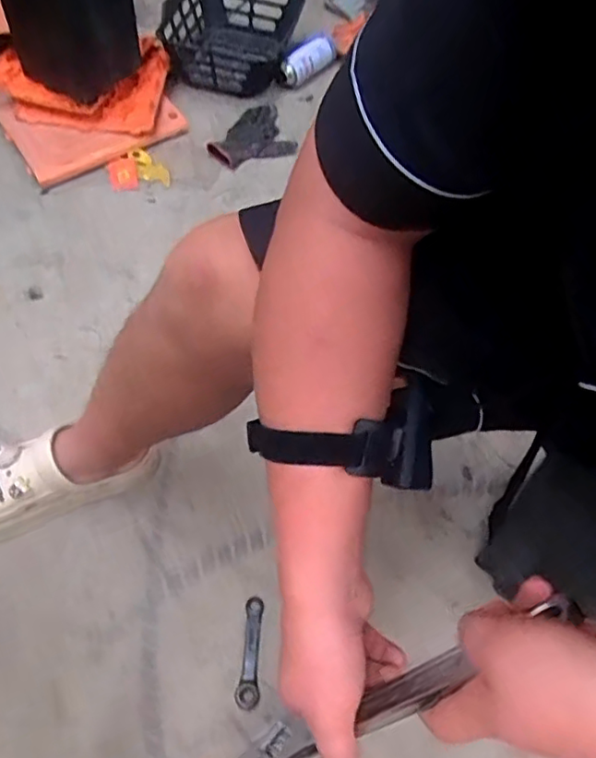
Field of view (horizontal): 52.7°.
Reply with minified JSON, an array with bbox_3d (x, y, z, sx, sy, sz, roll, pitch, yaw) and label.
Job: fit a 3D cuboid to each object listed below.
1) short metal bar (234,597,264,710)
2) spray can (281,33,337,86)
[{"bbox_3d":[-0.057,0.334,0.741,0.027,0.014,0.126,6,57,-1],"label":"short metal bar"},{"bbox_3d":[0.025,-0.737,1.399,0.050,0.065,0.170,38,62,18],"label":"spray can"}]

